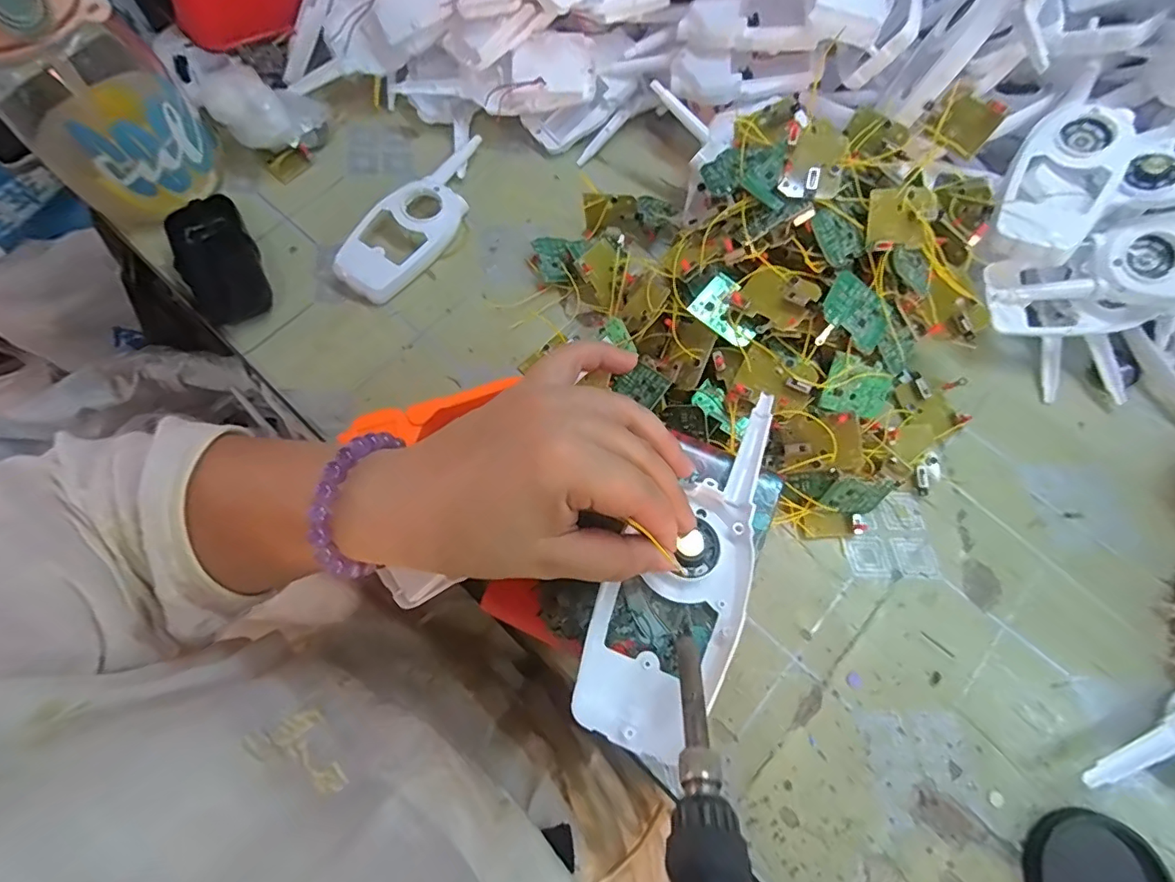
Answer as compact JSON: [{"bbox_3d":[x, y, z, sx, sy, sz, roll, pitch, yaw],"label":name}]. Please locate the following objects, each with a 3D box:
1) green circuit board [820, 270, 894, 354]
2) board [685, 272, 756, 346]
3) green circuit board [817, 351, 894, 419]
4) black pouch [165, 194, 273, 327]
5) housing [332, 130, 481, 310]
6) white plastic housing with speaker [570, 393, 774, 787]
[{"bbox_3d":[0.158,-0.074,0.316,0.044,0.004,0.033,34,80,-13],"label":"green circuit board"},{"bbox_3d":[0.087,-0.080,0.331,0.042,0.006,0.032,41,85,10],"label":"board"},{"bbox_3d":[0.161,-0.030,0.325,0.046,0.005,0.032,17,107,-15],"label":"green circuit board"},{"bbox_3d":[-0.280,-0.137,0.416,0.054,0.027,0.101,-29,71,-11],"label":"black pouch"},{"bbox_3d":[-0.129,-0.178,0.429,0.054,0.028,0.165,28,71,11],"label":"housing"},{"bbox_3d":[0.050,0.053,0.241,0.057,0.015,0.162,29,70,11],"label":"white plastic housing with speaker"}]

